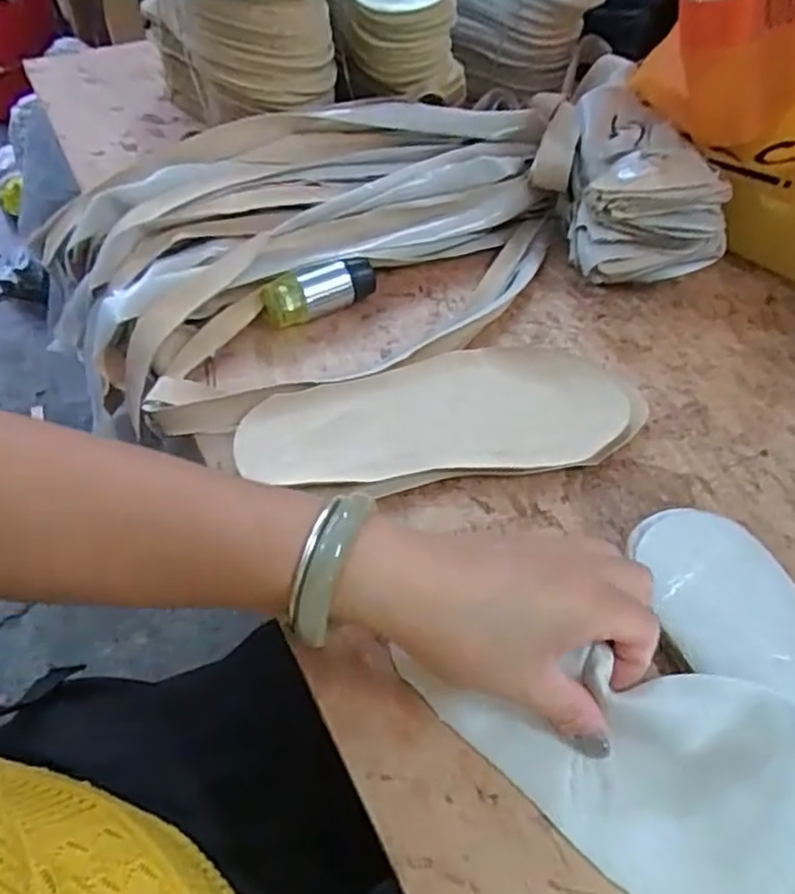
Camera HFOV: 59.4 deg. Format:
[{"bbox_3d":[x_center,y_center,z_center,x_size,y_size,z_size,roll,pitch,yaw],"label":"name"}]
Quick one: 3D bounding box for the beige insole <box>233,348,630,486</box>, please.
[{"bbox_3d":[0.022,-0.021,0.435,0.233,0.007,0.092,-5,53,-5],"label":"beige insole"}]

